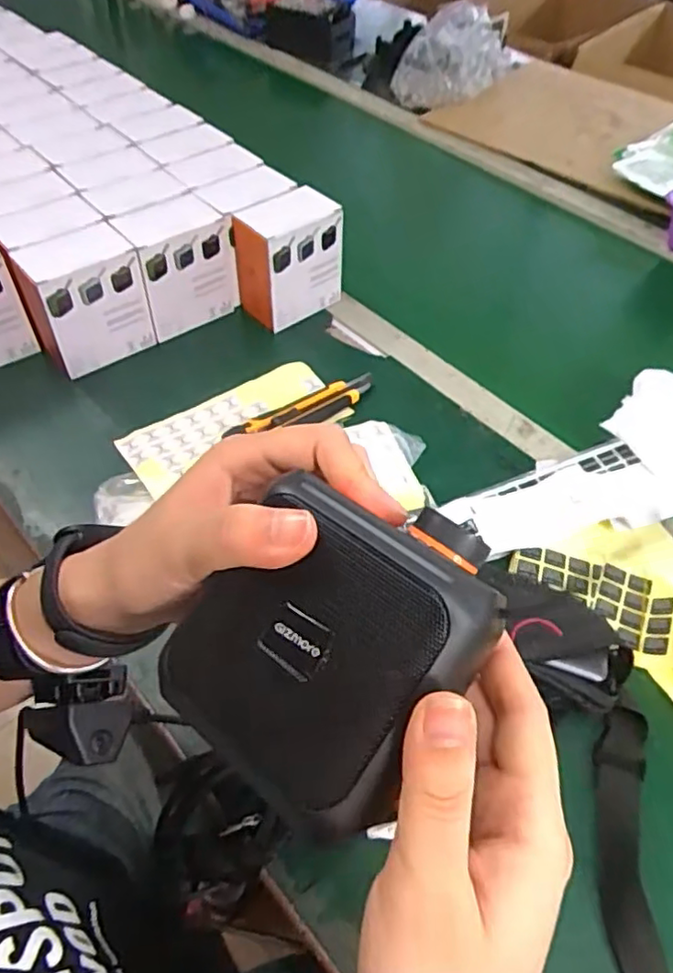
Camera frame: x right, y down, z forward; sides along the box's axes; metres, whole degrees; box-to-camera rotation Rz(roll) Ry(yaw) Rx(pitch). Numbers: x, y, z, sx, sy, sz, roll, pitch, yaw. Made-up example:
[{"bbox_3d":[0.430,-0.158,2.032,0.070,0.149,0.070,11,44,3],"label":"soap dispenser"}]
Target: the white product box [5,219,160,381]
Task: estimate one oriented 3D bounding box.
[{"bbox_3d":[-0.249,-0.184,0.615,0.113,0.116,0.065,-35,61,-26],"label":"white product box"}]

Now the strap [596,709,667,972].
[{"bbox_3d":[0.189,0.267,0.347,0.053,0.018,0.272,0,52,-3],"label":"strap"}]

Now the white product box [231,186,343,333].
[{"bbox_3d":[-0.052,-0.242,0.678,0.101,0.123,0.068,-34,61,-26],"label":"white product box"}]

